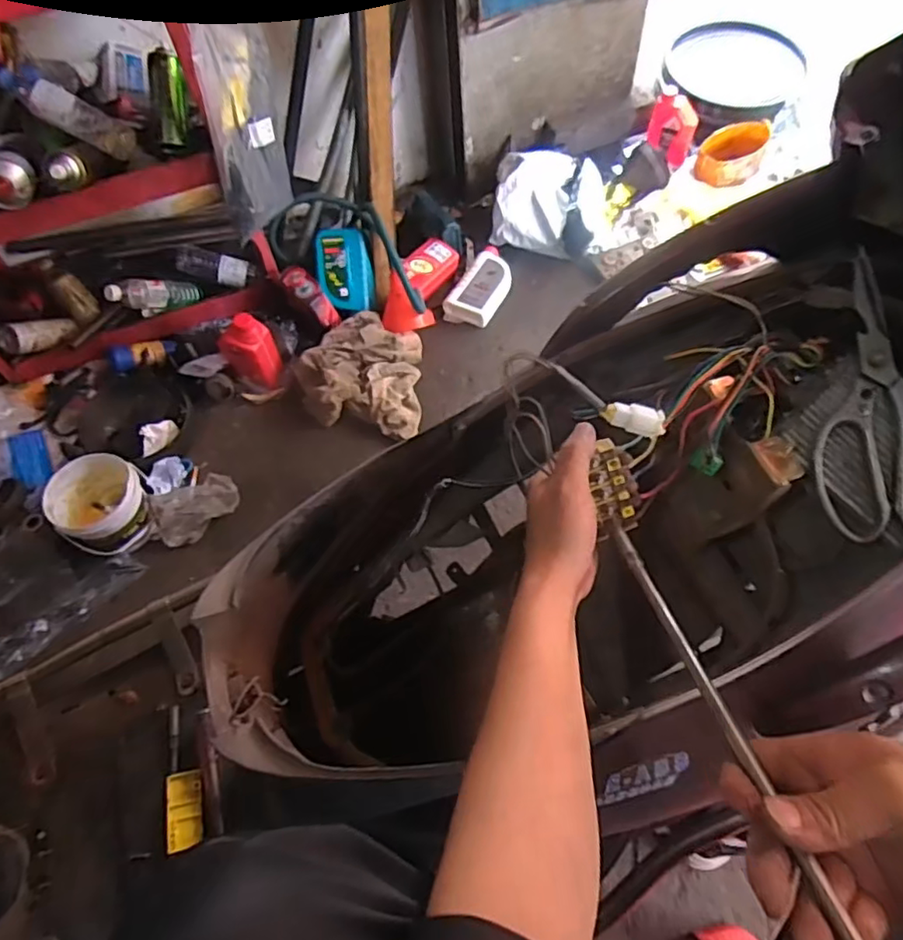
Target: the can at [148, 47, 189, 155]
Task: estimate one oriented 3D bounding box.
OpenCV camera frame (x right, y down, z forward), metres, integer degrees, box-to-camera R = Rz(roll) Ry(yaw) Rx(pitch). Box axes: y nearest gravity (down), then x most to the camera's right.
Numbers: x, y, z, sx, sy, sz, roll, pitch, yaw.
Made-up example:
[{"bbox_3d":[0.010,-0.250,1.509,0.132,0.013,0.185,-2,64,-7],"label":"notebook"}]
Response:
[{"bbox_3d":[-0.550,-0.713,1.192,0.070,0.176,0.055,13,30,12],"label":"can"}]

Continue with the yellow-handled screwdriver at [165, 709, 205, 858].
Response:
[{"bbox_3d":[-0.313,0.353,0.717,0.036,0.026,0.159,-17,60,-5],"label":"yellow-handled screwdriver"}]

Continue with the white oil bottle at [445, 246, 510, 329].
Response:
[{"bbox_3d":[0.079,-0.467,1.530,0.127,0.050,0.252,21,63,16],"label":"white oil bottle"}]

